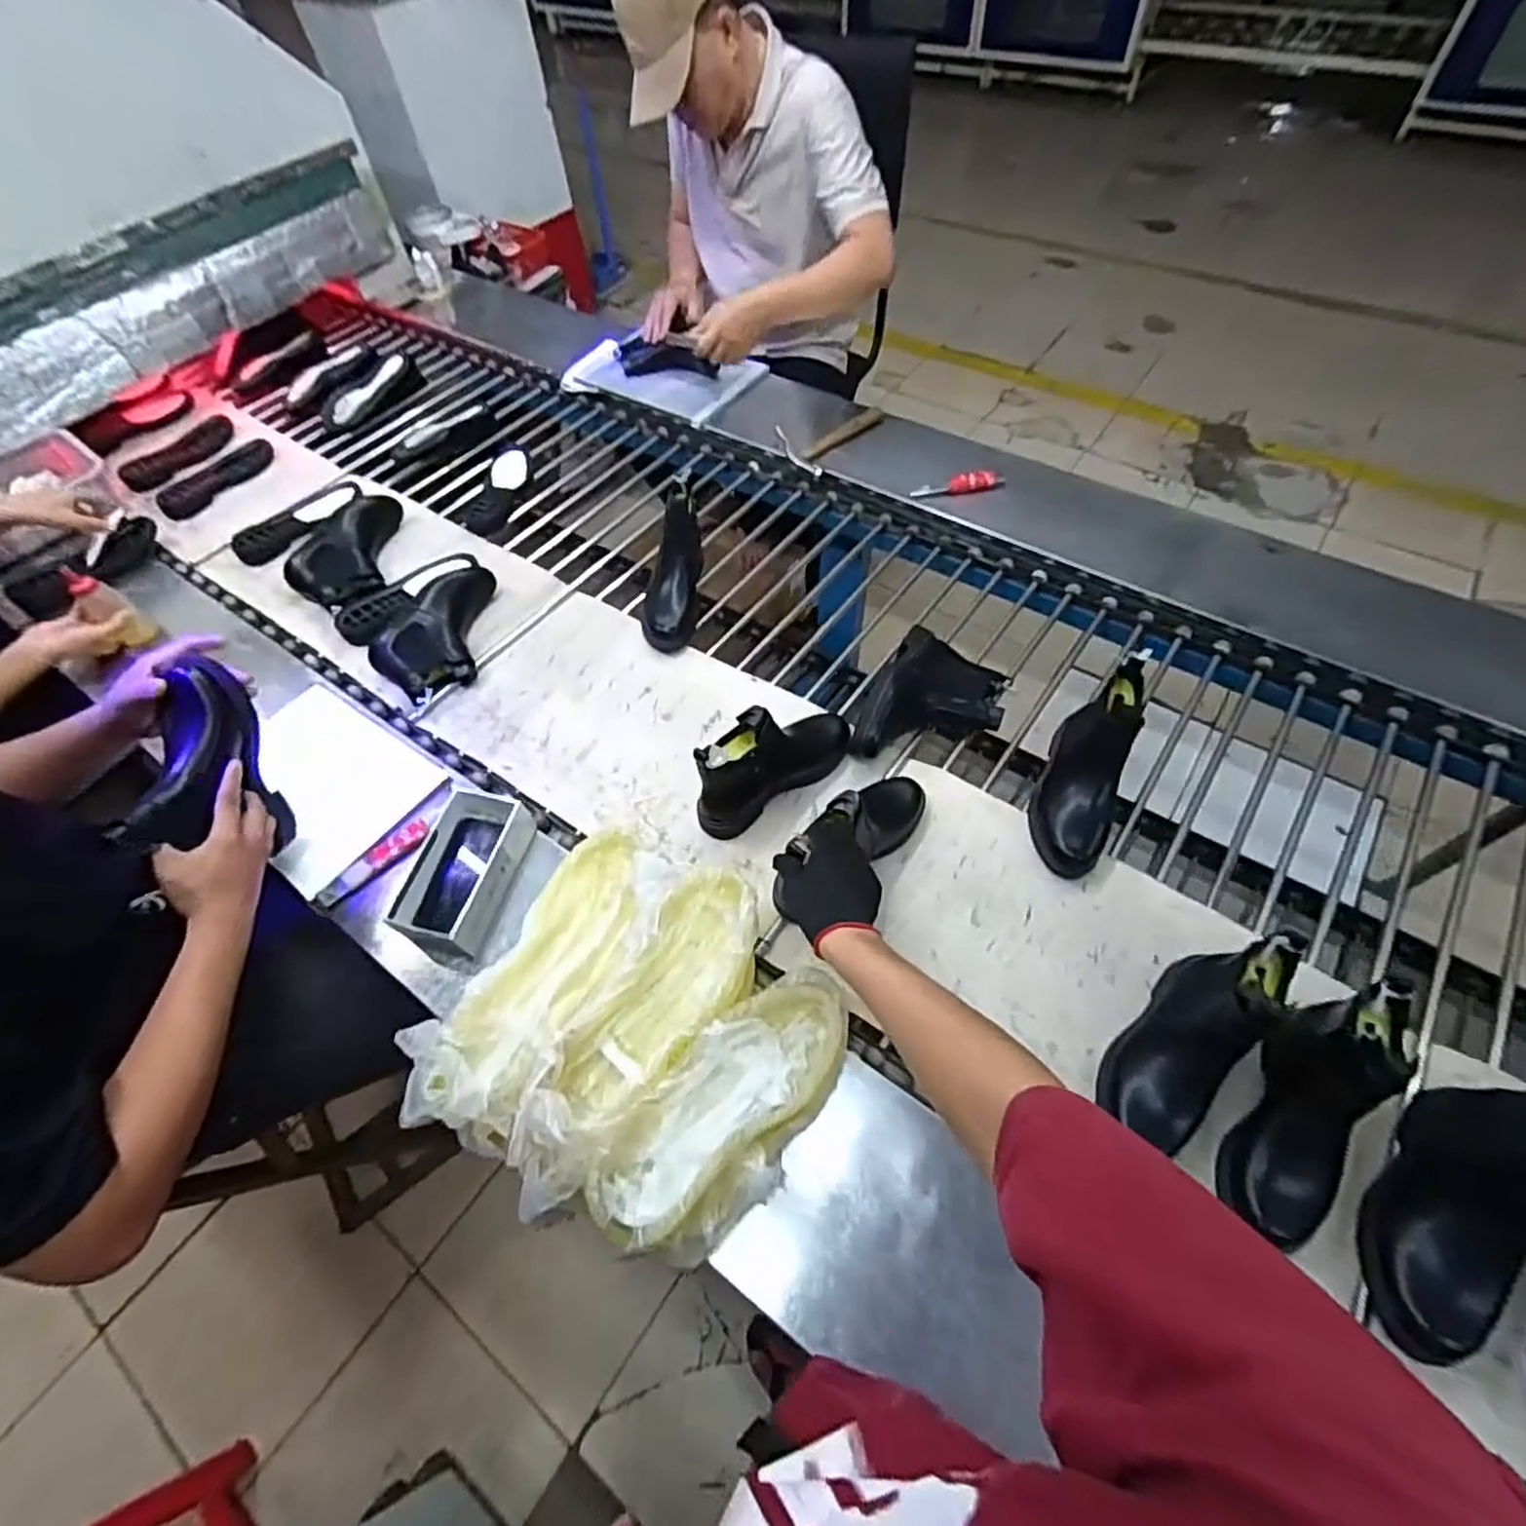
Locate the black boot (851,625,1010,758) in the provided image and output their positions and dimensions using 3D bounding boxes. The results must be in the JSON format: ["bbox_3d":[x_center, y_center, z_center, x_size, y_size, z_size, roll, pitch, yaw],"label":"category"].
[{"bbox_3d":[0.244,-0.080,0.985,0.158,0.096,0.262,27,63,19],"label":"black boot"}]

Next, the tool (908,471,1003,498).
[{"bbox_3d":[0.354,-0.505,1.277,0.168,0.035,0.032,-6,57,0],"label":"tool"}]

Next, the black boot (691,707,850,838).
[{"bbox_3d":[0.021,-0.009,0.890,0.080,0.163,0.238,35,66,23],"label":"black boot"}]

